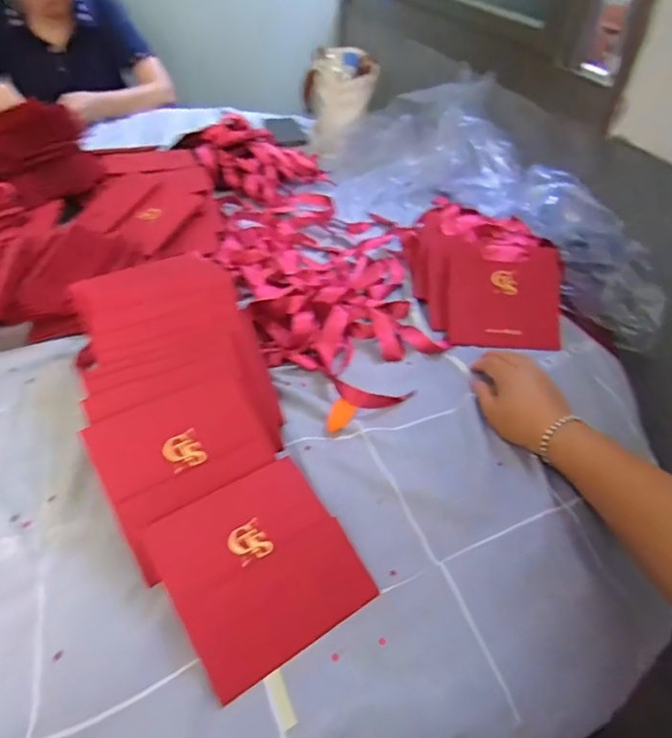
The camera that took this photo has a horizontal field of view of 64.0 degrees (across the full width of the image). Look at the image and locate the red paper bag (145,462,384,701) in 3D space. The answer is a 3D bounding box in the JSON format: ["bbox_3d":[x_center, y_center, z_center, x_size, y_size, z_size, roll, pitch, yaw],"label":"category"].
[{"bbox_3d":[-0.059,0.150,0.420,0.135,0.009,0.139,-26,62,-24],"label":"red paper bag"}]

